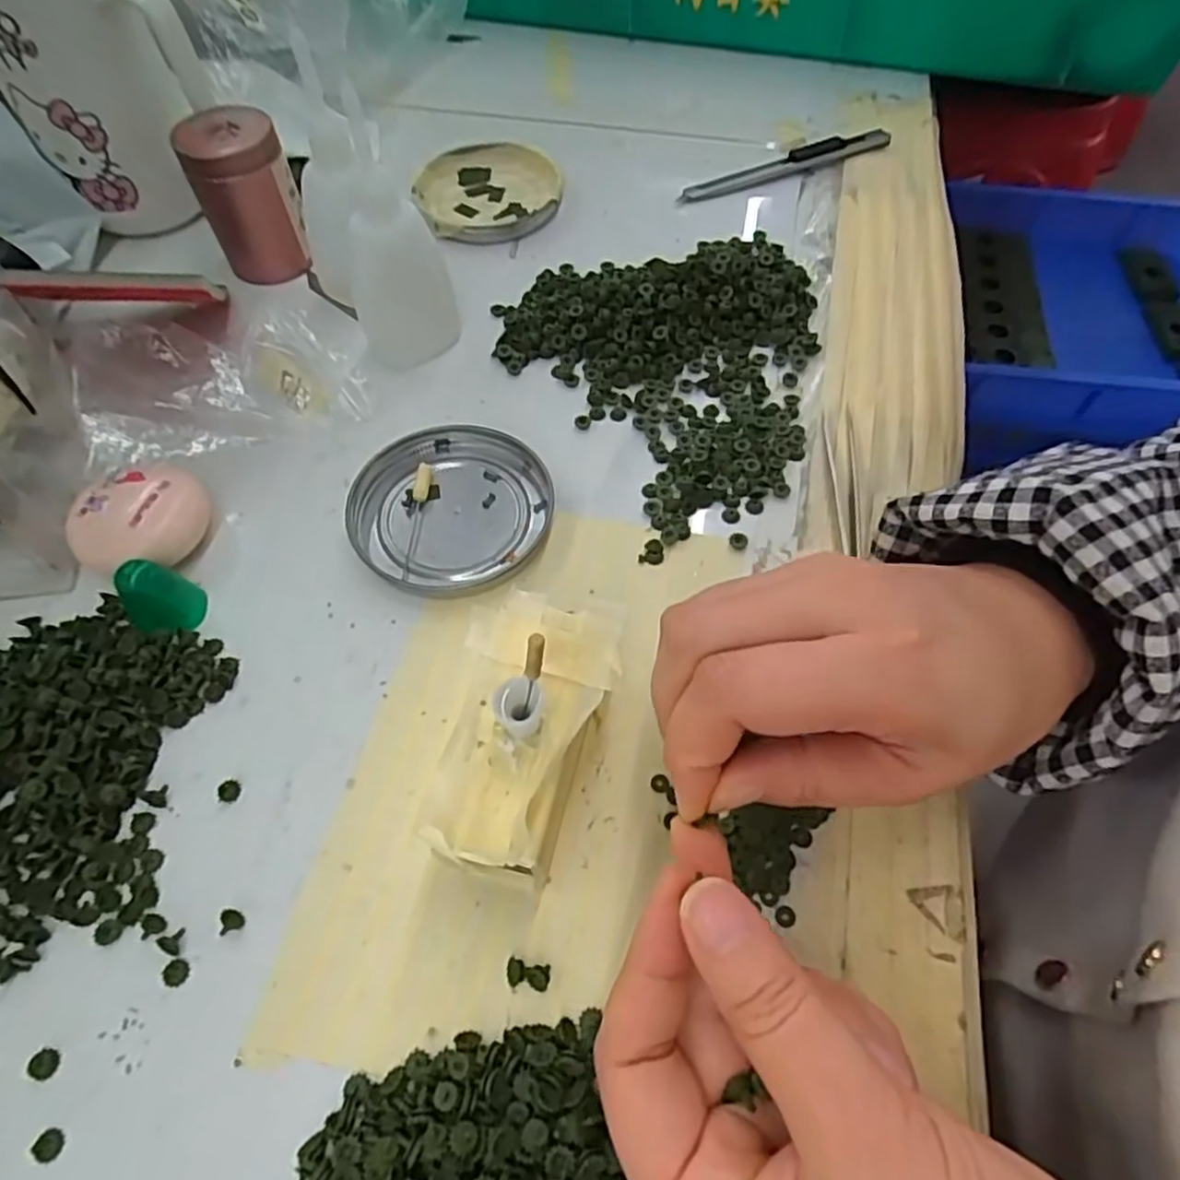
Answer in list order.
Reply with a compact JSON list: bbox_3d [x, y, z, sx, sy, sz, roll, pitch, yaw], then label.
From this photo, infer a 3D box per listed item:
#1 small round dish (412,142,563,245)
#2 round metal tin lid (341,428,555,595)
[{"bbox_3d":[-0.055,-0.219,0.399,0.076,0.009,0.079,0,59,0],"label":"small round dish"},{"bbox_3d":[-0.056,-0.034,0.291,0.080,0.009,0.073,0,59,0],"label":"round metal tin lid"}]

